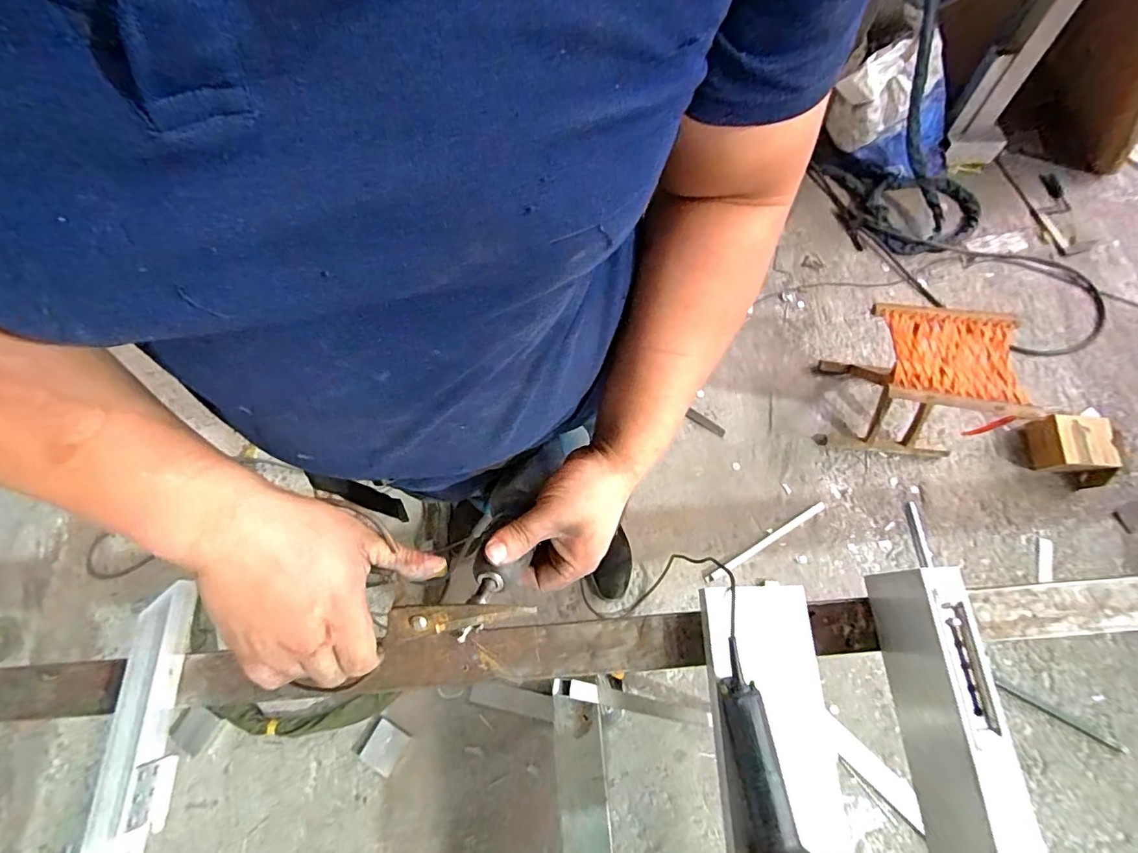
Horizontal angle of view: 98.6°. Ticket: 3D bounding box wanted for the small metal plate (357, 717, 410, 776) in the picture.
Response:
[{"bbox_3d":[-0.419,0.728,1.110,0.085,0.011,0.090,35,65,0],"label":"small metal plate"}]

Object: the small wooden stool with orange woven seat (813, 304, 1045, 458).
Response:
[{"bbox_3d":[0.867,-0.104,1.242,0.324,0.330,0.258,8,68,5],"label":"small wooden stool with orange woven seat"}]

